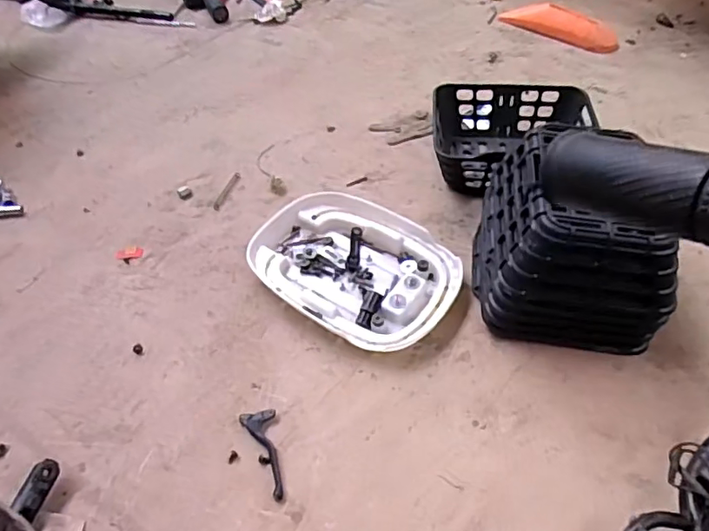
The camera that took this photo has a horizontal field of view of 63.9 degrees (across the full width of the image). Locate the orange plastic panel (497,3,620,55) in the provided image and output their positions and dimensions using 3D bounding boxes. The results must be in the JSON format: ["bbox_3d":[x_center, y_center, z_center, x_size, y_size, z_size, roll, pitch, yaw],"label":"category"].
[{"bbox_3d":[0.572,-0.675,1.597,0.338,0.052,0.111,35,57,30],"label":"orange plastic panel"}]

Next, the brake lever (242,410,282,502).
[{"bbox_3d":[-0.120,0.260,0.792,0.047,0.013,0.130,-17,48,-13],"label":"brake lever"}]

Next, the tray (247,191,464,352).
[{"bbox_3d":[-0.003,-0.011,1.017,0.380,0.057,0.280,32,56,28],"label":"tray"}]

